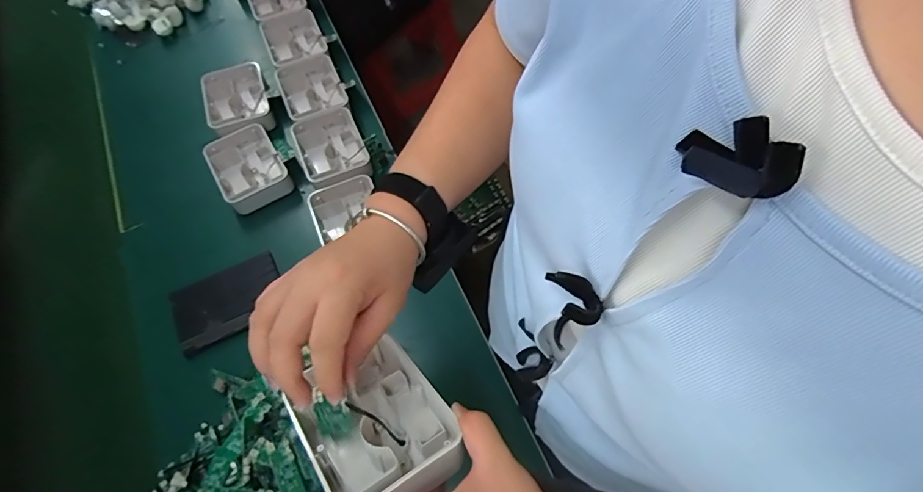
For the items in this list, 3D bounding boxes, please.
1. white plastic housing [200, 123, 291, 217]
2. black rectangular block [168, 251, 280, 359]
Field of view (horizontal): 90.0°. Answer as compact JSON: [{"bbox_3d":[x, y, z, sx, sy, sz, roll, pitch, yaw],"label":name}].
[{"bbox_3d":[-0.339,-0.125,0.733,0.103,0.039,0.134,-32,69,-10],"label":"white plastic housing"},{"bbox_3d":[-0.333,0.080,0.658,0.152,0.014,0.099,-27,68,-8],"label":"black rectangular block"}]

